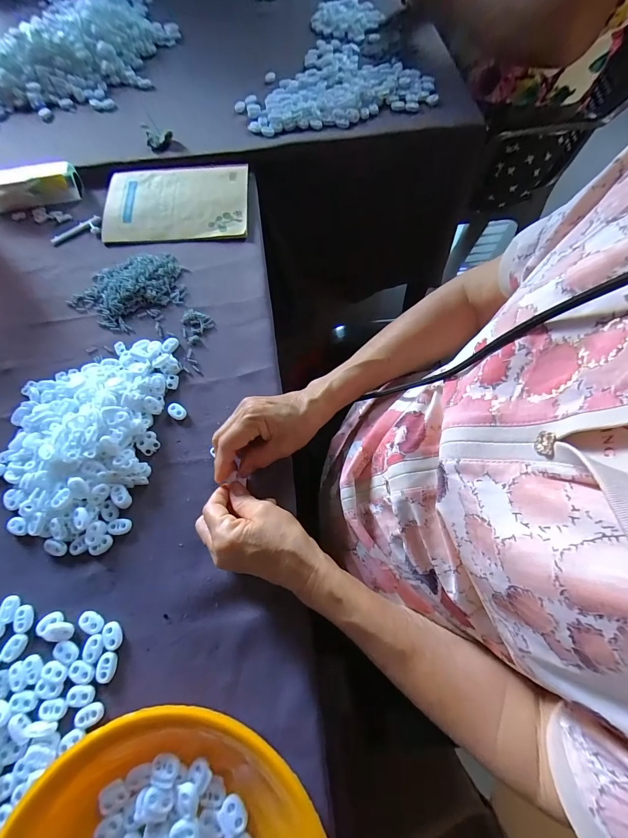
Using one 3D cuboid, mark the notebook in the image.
[{"bbox_3d":[-0.203,-0.319,0.479,0.209,0.014,0.141,-1,69,1],"label":"notebook"}]

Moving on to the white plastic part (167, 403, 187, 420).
[{"bbox_3d":[-0.154,-0.008,0.369,0.023,0.004,0.015,33,73,13],"label":"white plastic part"}]

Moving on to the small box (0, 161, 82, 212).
[{"bbox_3d":[-0.431,-0.341,0.481,0.159,0.035,0.036,-13,69,-3],"label":"small box"}]

